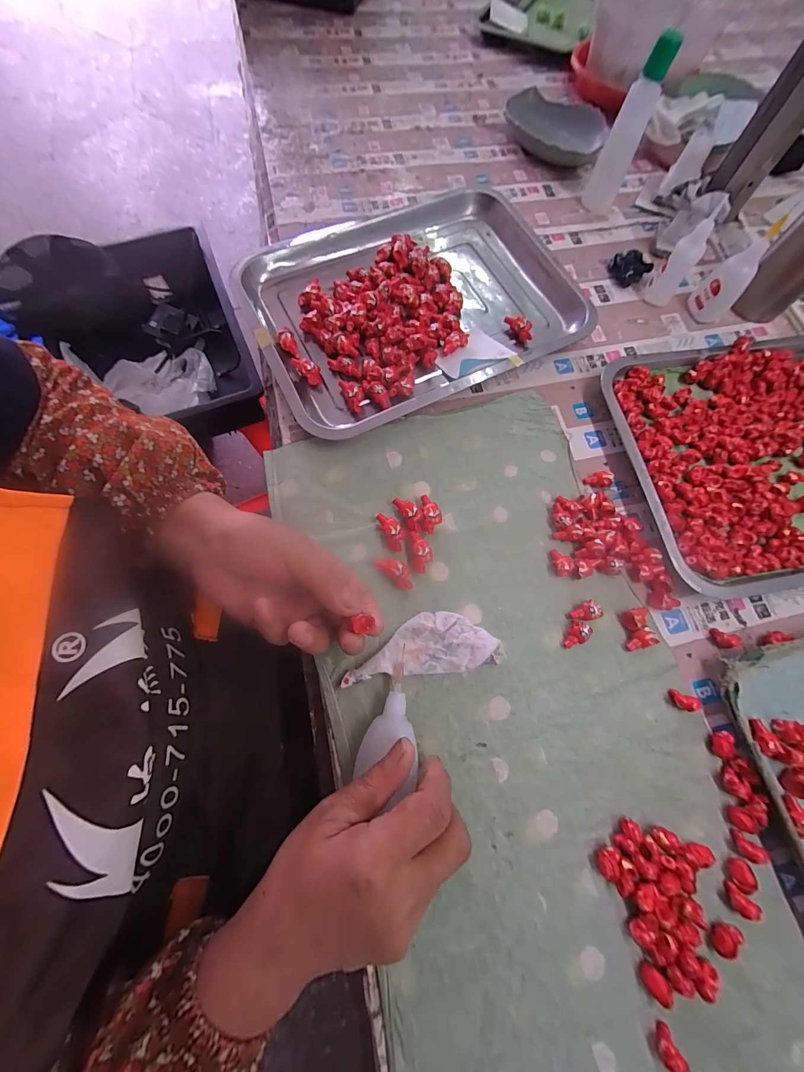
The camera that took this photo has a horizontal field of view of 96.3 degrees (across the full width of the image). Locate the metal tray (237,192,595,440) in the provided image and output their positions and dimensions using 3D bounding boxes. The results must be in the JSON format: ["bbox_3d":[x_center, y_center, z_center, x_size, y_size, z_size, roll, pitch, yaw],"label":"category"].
[{"bbox_3d":[0.014,-0.263,0.409,0.349,0.028,0.256,-26,75,-9],"label":"metal tray"}]

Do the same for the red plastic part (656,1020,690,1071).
[{"bbox_3d":[0.169,0.326,0.228,0.014,0.011,0.019,-21,74,-8],"label":"red plastic part"}]

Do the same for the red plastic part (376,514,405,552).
[{"bbox_3d":[-0.008,-0.005,0.330,0.018,0.013,0.037,-24,74,-8],"label":"red plastic part"}]

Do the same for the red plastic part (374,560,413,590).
[{"bbox_3d":[-0.005,0.031,0.319,0.038,0.014,0.018,42,76,11],"label":"red plastic part"}]

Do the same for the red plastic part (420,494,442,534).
[{"bbox_3d":[0.027,-0.019,0.337,0.018,0.014,0.036,1,72,-1],"label":"red plastic part"}]

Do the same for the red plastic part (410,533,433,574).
[{"bbox_3d":[0.017,0.015,0.326,0.017,0.013,0.037,-7,73,-4],"label":"red plastic part"}]

